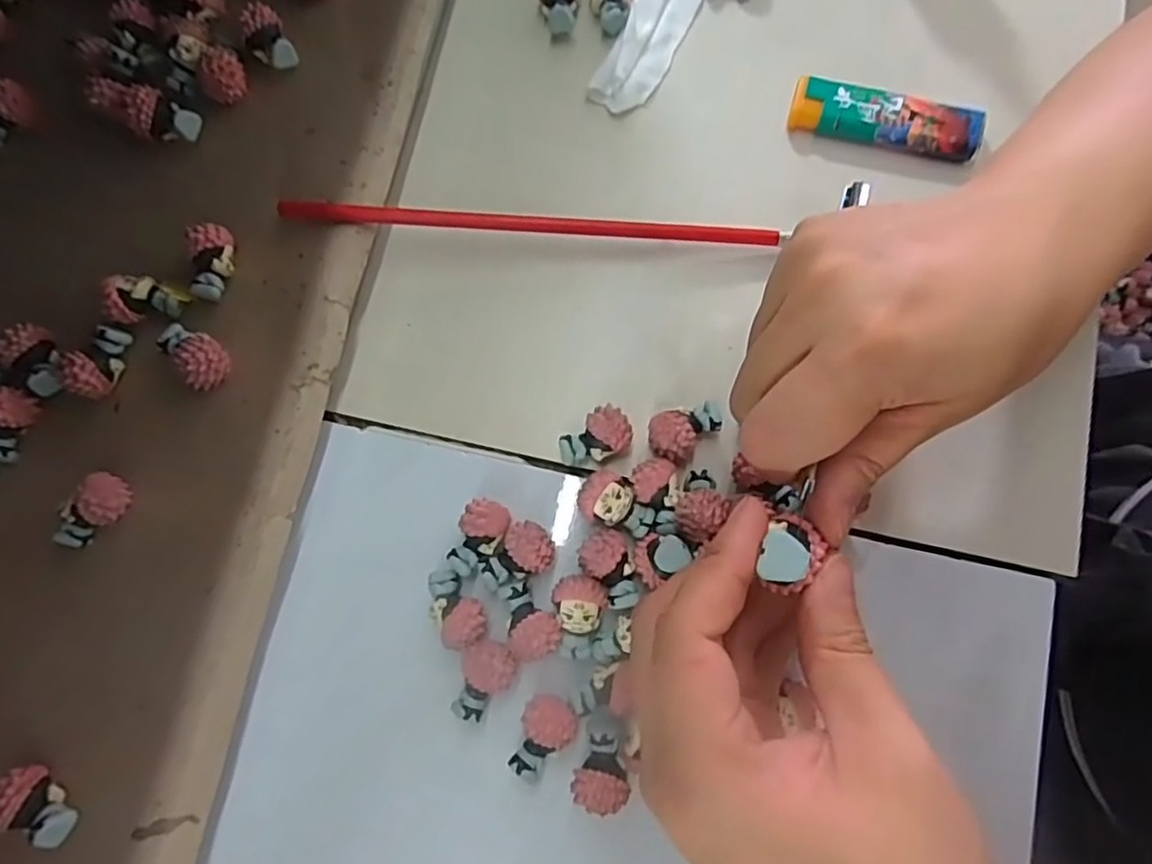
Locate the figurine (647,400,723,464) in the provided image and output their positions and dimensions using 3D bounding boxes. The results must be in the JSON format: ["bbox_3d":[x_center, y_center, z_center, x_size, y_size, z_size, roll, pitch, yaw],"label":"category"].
[{"bbox_3d":[0.042,-0.002,0.252,0.028,0.018,0.019,-39,80,-4],"label":"figurine"}]

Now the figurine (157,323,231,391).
[{"bbox_3d":[-0.149,-0.031,0.251,0.030,0.017,0.018,37,84,9],"label":"figurine"}]

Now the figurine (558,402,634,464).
[{"bbox_3d":[0.007,0.001,0.253,0.028,0.018,0.019,-15,79,0],"label":"figurine"}]

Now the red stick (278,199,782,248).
[{"bbox_3d":[-0.019,-0.086,0.269,0.202,0.010,0.006,2,80,4],"label":"red stick"}]

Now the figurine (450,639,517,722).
[{"bbox_3d":[-0.034,0.090,0.237,0.019,0.015,0.029,29,82,8],"label":"figurine"}]

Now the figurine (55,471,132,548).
[{"bbox_3d":[-0.181,0.031,0.241,0.016,0.016,0.028,41,95,6],"label":"figurine"}]

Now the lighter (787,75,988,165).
[{"bbox_3d":[0.132,-0.133,0.278,0.077,0.016,0.021,15,81,6],"label":"lighter"}]

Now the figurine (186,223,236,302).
[{"bbox_3d":[-0.146,-0.068,0.259,0.014,0.017,0.027,4,80,4],"label":"figurine"}]

